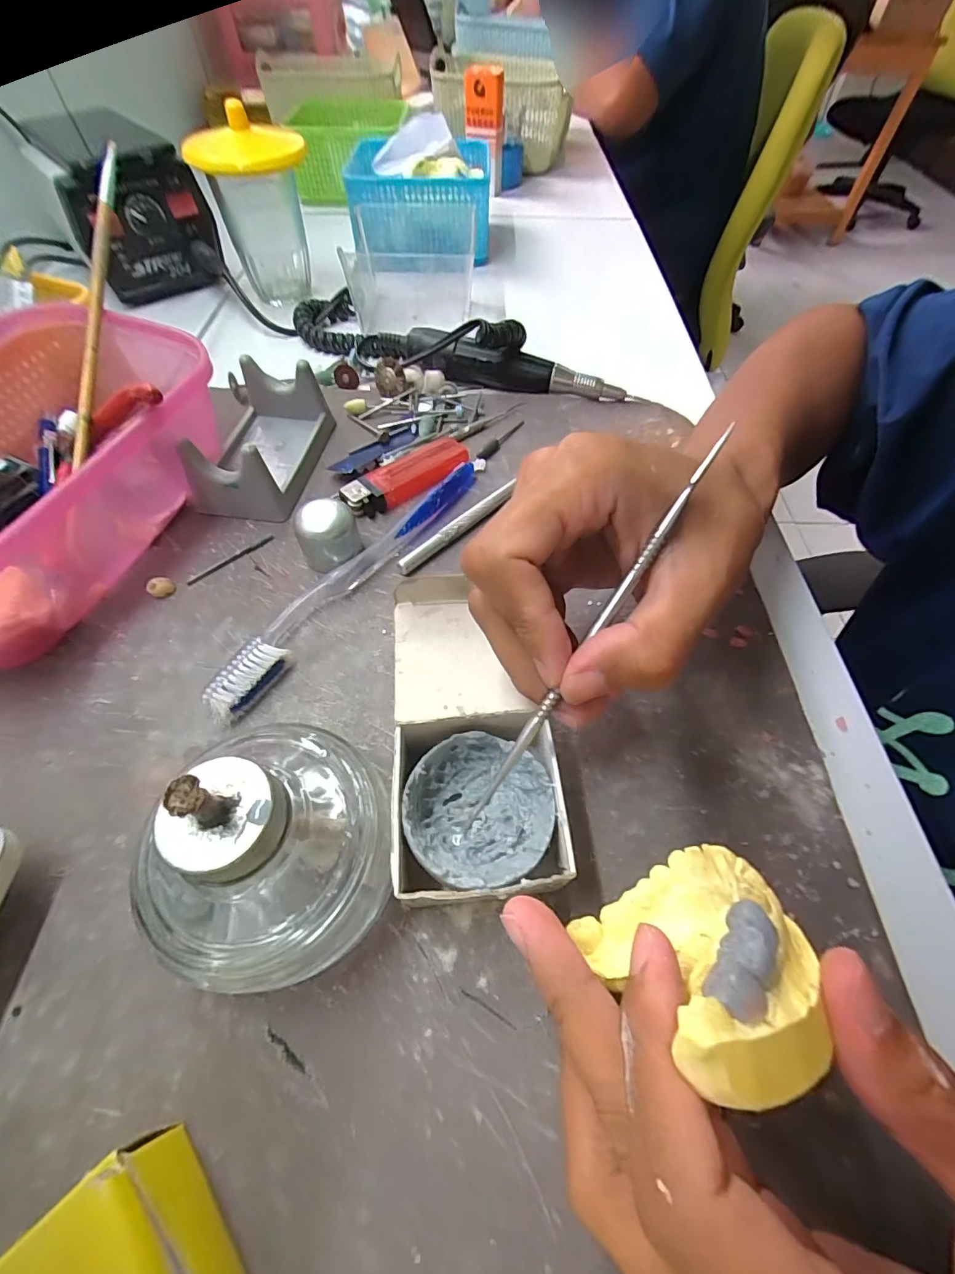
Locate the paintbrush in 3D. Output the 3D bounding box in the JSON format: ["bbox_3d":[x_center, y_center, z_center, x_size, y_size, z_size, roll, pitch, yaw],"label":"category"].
[{"bbox_3d":[-0.199,-0.177,0.253,0.011,0.010,0.181,-1,82,-1],"label":"paintbrush"}]

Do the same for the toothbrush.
[{"bbox_3d":[-0.061,-0.036,0.246,0.026,0.013,0.186,30,62,17],"label":"toothbrush"}]

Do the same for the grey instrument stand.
[{"bbox_3d":[-0.125,-0.116,0.281,0.058,0.037,0.095,3,58,1],"label":"grey instrument stand"}]

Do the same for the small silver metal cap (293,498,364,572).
[{"bbox_3d":[-0.076,-0.052,0.247,0.029,0.028,0.021,-15,59,-10],"label":"small silver metal cap"}]

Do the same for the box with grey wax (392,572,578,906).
[{"bbox_3d":[-0.002,0.035,0.177,0.054,0.052,0.106,-4,58,-3],"label":"box with grey wax"}]

